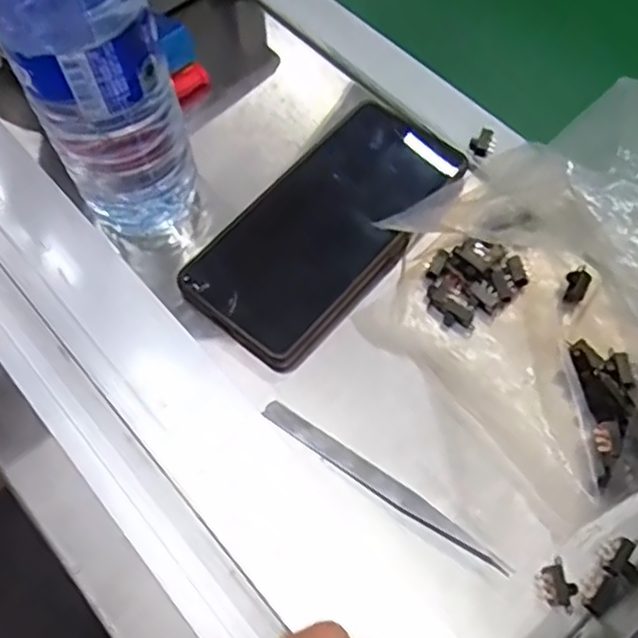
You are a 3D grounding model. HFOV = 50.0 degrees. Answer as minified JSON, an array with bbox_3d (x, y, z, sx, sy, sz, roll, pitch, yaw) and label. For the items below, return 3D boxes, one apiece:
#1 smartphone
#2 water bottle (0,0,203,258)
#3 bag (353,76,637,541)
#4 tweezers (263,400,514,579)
[{"bbox_3d":[0.011,-0.057,0.378,0.080,0.014,0.177,39,70,19],"label":"smartphone"},{"bbox_3d":[-0.103,-0.123,0.295,0.064,0.210,0.059,-19,63,-8],"label":"water bottle"},{"bbox_3d":[0.133,-0.021,0.316,0.171,0.082,0.181,-32,66,-14],"label":"bag"},{"bbox_3d":[0.029,0.075,0.313,0.130,0.009,0.011,33,68,17],"label":"tweezers"}]

